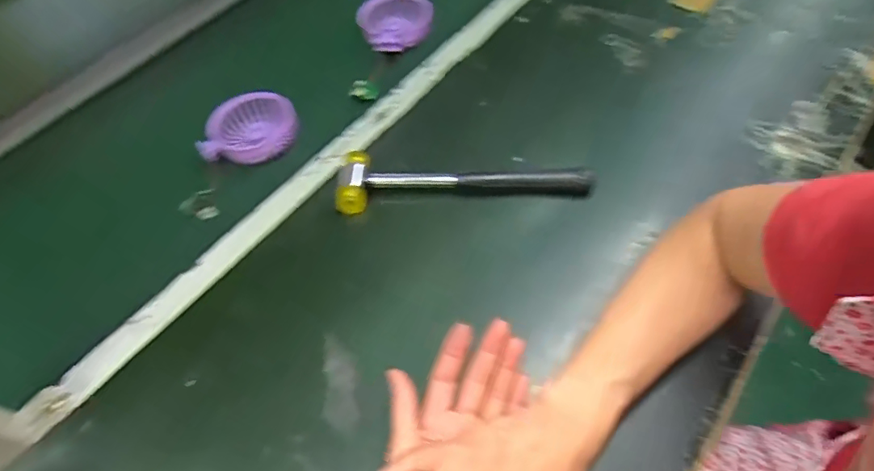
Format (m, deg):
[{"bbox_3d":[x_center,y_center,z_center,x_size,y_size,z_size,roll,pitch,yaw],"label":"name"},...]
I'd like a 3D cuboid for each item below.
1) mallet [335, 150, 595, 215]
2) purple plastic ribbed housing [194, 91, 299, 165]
[{"bbox_3d":[0.026,-0.052,0.503,0.242,0.034,0.054,-3,56,3],"label":"mallet"},{"bbox_3d":[-0.213,-0.122,0.591,0.105,0.020,0.081,-4,75,-1],"label":"purple plastic ribbed housing"}]

